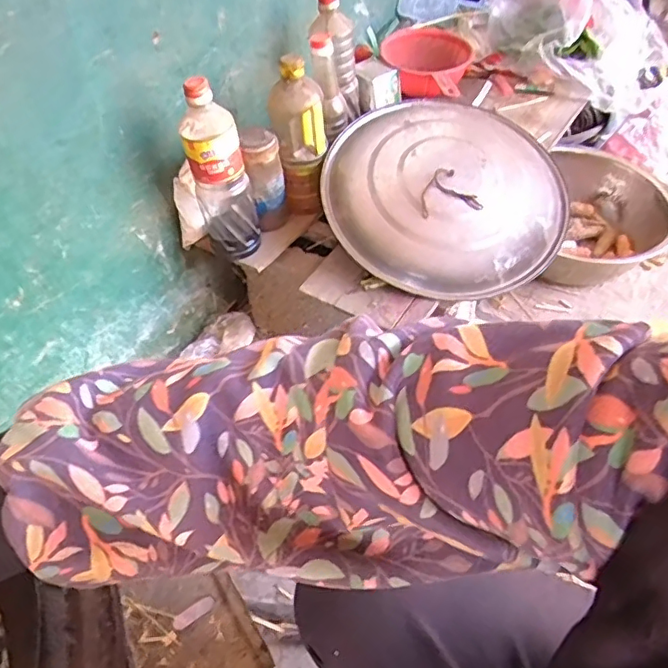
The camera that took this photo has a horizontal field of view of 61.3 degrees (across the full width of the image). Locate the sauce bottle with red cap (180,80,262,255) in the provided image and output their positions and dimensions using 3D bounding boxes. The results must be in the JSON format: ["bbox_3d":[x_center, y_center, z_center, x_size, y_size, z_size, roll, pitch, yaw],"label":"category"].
[{"bbox_3d":[-0.161,-0.224,0.806,0.076,0.258,0.064,-12,50,-6],"label":"sauce bottle with red cap"}]

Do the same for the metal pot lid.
[{"bbox_3d":[0.161,-0.221,0.864,0.335,0.050,0.364,-2,72,7],"label":"metal pot lid"}]

